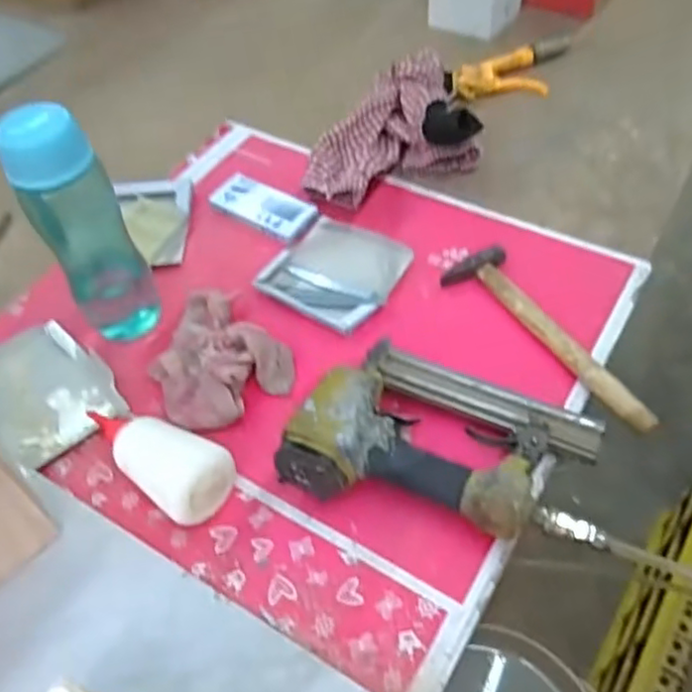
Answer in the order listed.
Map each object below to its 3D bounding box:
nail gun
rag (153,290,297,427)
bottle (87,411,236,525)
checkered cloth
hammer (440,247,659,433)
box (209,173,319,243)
[{"bbox_3d":[0.083,0.071,0.536,0.236,0.060,0.152,12,54,15],"label":"nail gun"},{"bbox_3d":[-0.130,0.008,0.627,0.120,0.029,0.141,-38,57,-22],"label":"rag"},{"bbox_3d":[-0.166,0.090,0.552,0.153,0.054,0.061,25,58,23],"label":"bottle"},{"bbox_3d":[0.041,-0.261,0.798,0.217,0.067,0.183,-18,53,-10],"label":"checkered cloth"},{"bbox_3d":[0.195,-0.010,0.629,0.066,0.029,0.244,-30,56,-19],"label":"hammer"},{"bbox_3d":[-0.095,-0.162,0.766,0.127,0.012,0.062,28,58,23],"label":"box"}]

